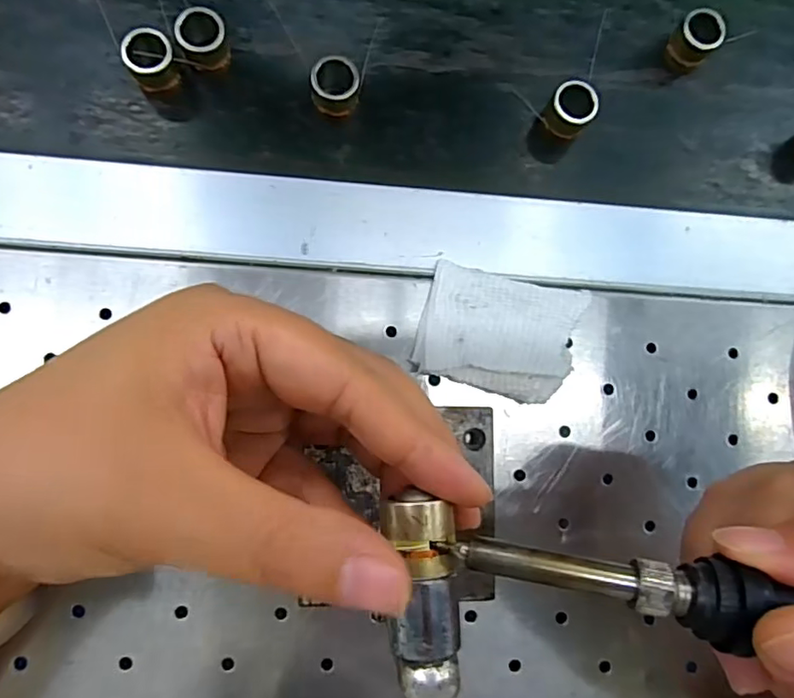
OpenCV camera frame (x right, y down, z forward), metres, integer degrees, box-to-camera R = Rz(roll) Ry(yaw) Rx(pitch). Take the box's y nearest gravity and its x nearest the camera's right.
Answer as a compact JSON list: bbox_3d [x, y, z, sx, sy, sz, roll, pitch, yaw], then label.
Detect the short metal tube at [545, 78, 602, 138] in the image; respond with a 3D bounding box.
[{"bbox_3d":[0.078,-0.108,0.265,0.020,0.026,0.019,1,82,-6],"label":"short metal tube"}]

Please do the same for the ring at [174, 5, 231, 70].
[{"bbox_3d":[-0.084,-0.134,0.253,0.019,0.022,0.018,1,82,-6],"label":"ring"}]

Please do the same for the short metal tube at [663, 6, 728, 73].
[{"bbox_3d":[0.140,-0.146,0.275,0.020,0.025,0.016,43,80,1],"label":"short metal tube"}]

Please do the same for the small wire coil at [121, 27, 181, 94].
[{"bbox_3d":[-0.105,-0.122,0.250,0.019,0.022,0.020,1,82,-6],"label":"small wire coil"}]

